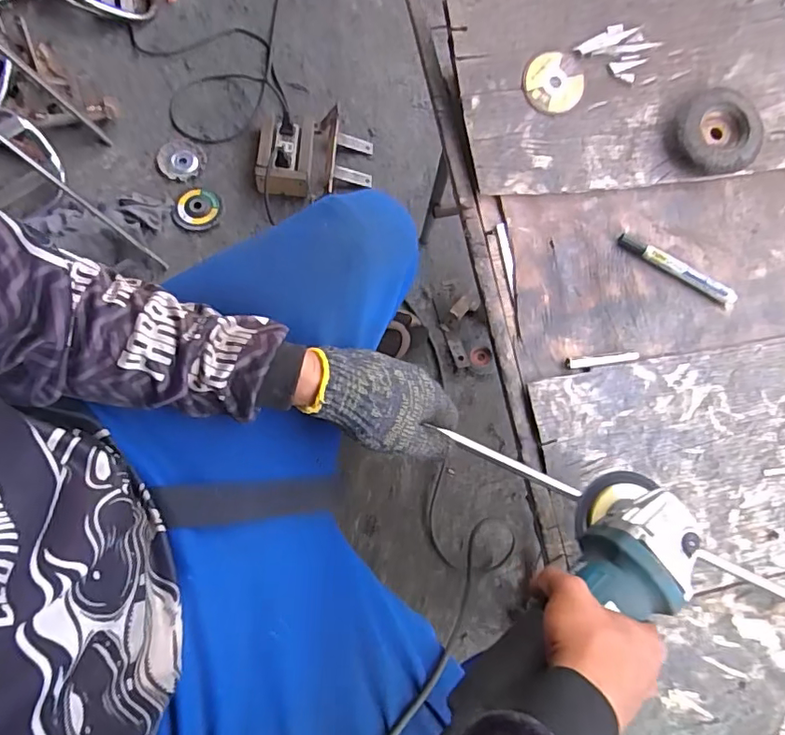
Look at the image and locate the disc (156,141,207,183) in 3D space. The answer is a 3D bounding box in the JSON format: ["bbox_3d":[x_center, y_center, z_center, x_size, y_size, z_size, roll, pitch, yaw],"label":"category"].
[{"bbox_3d":[-0.399,-0.393,1.007,0.084,0.012,0.083,1,77,-2],"label":"disc"}]

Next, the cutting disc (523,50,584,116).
[{"bbox_3d":[0.183,-0.323,0.604,0.070,0.004,0.065,0,94,-7],"label":"cutting disc"}]

